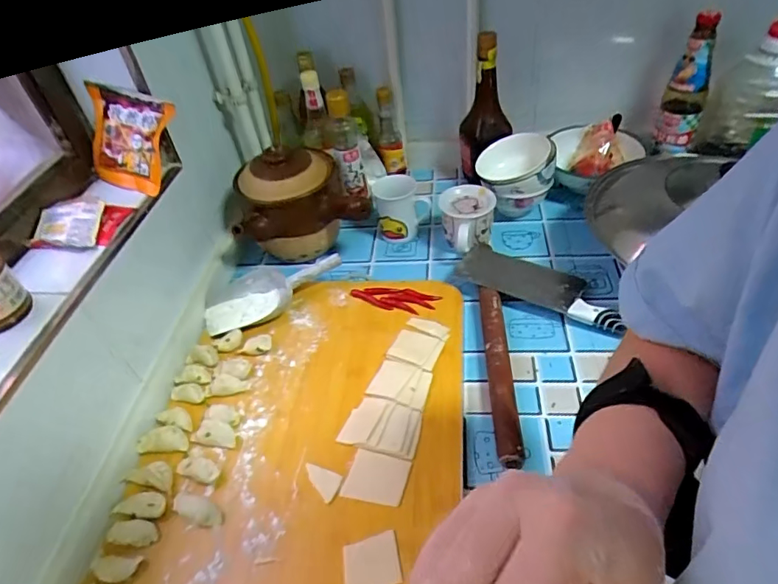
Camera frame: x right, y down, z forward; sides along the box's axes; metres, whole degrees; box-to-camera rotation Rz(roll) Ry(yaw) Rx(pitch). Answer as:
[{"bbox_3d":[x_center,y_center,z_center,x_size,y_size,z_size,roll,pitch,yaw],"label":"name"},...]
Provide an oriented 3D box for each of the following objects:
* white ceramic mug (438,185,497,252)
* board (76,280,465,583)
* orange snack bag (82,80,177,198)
[{"bbox_3d":[0.128,-0.118,0.841,0.088,0.080,0.091,5,45,14],"label":"white ceramic mug"},{"bbox_3d":[-0.108,0.188,0.605,0.375,0.023,0.564,2,45,7],"label":"board"},{"bbox_3d":[-0.353,-0.204,0.687,0.111,0.125,0.023,18,18,13],"label":"orange snack bag"}]

